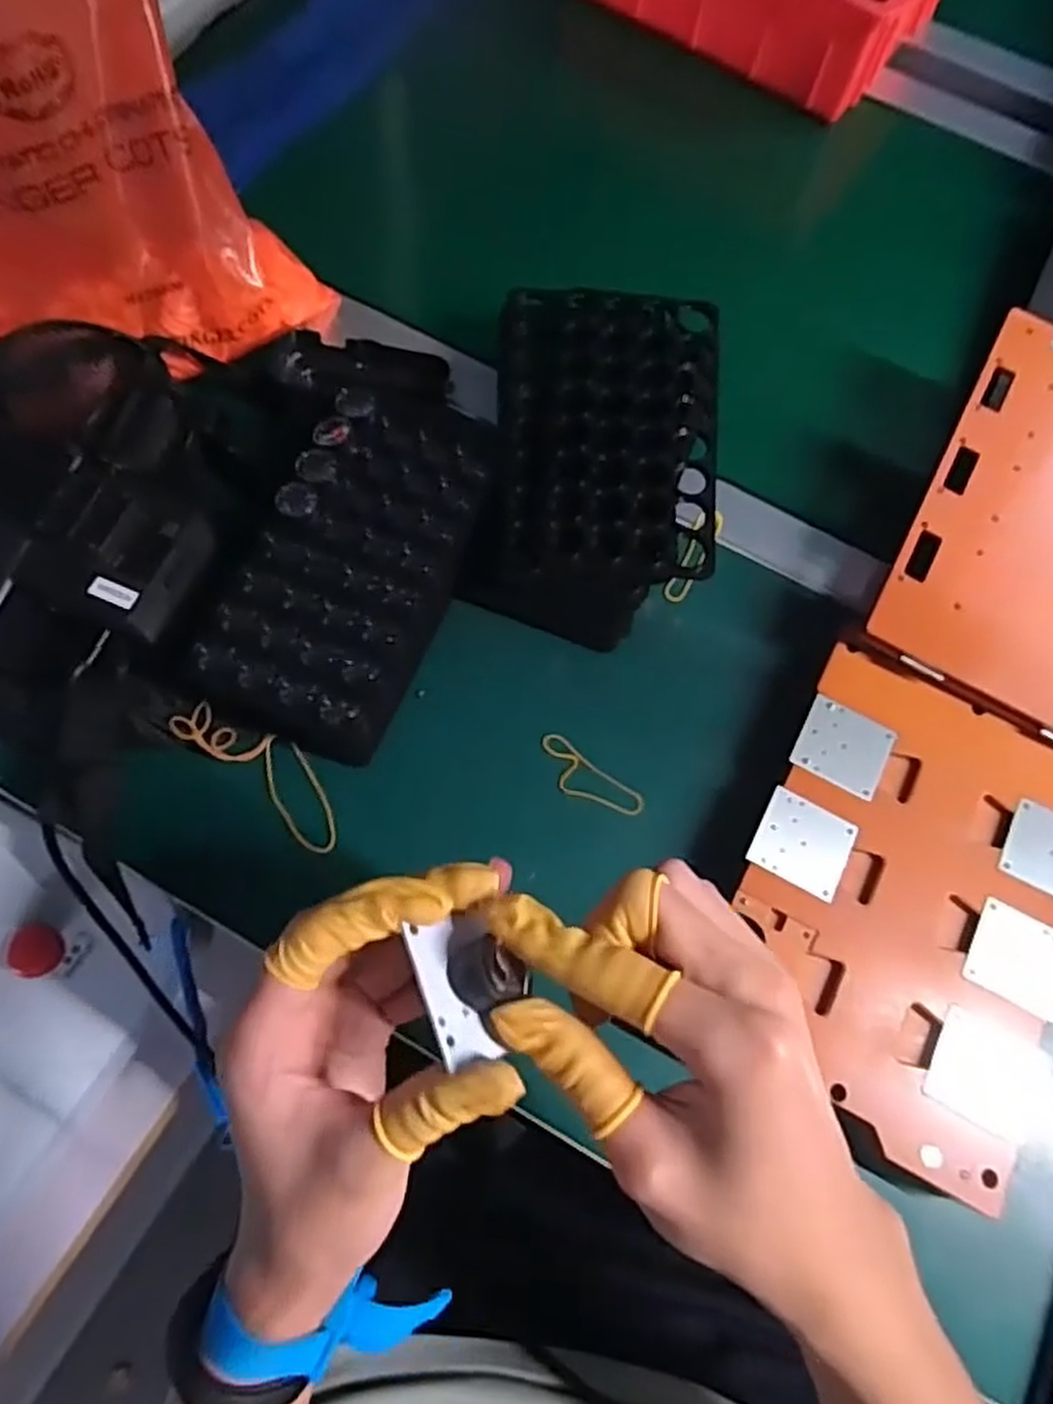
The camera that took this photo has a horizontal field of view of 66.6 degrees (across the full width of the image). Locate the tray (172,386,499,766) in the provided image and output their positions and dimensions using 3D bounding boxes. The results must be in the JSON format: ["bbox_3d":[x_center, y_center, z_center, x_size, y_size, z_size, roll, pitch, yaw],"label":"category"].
[{"bbox_3d":[-0.104,-0.079,0.461,0.117,0.064,0.210,23,72,5],"label":"tray"}]

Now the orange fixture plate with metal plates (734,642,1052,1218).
[{"bbox_3d":[0.204,0.108,0.432,0.168,0.034,0.236,25,72,6],"label":"orange fixture plate with metal plates"}]

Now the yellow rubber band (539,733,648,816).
[{"bbox_3d":[0.035,0.046,0.466,0.070,0.005,0.027,39,74,10],"label":"yellow rubber band"}]

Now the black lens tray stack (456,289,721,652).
[{"bbox_3d":[0.044,-0.148,0.497,0.141,0.060,0.216,9,71,0],"label":"black lens tray stack"}]

